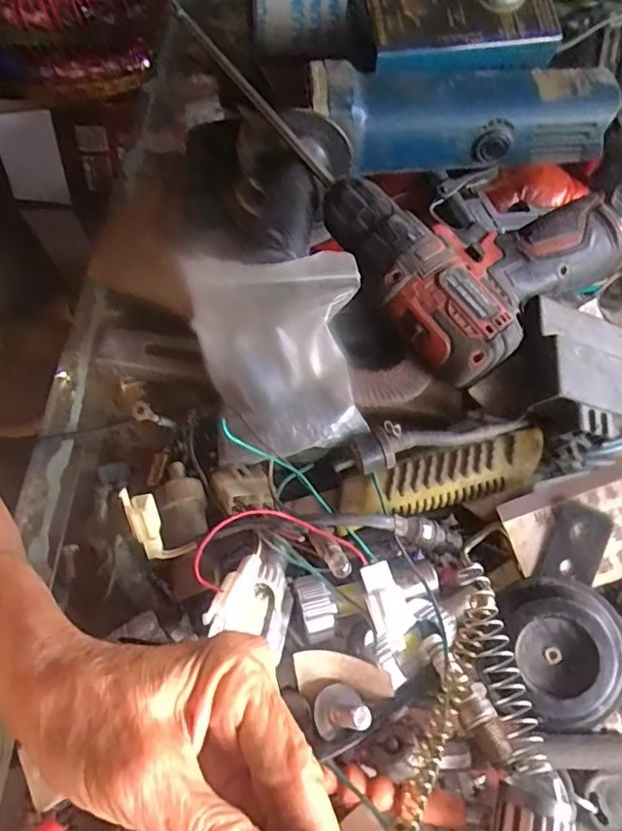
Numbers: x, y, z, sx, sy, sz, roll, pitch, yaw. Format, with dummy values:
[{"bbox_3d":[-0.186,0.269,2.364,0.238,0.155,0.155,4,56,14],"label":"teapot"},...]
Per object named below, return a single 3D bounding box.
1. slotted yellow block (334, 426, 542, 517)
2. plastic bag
[{"bbox_3d":[0.075,0.033,0.326,0.121,0.017,0.028,-13,57,-10],"label":"slotted yellow block"},{"bbox_3d":[-0.019,-0.040,0.325,0.088,0.060,0.108,-7,56,-6],"label":"plastic bag"}]

